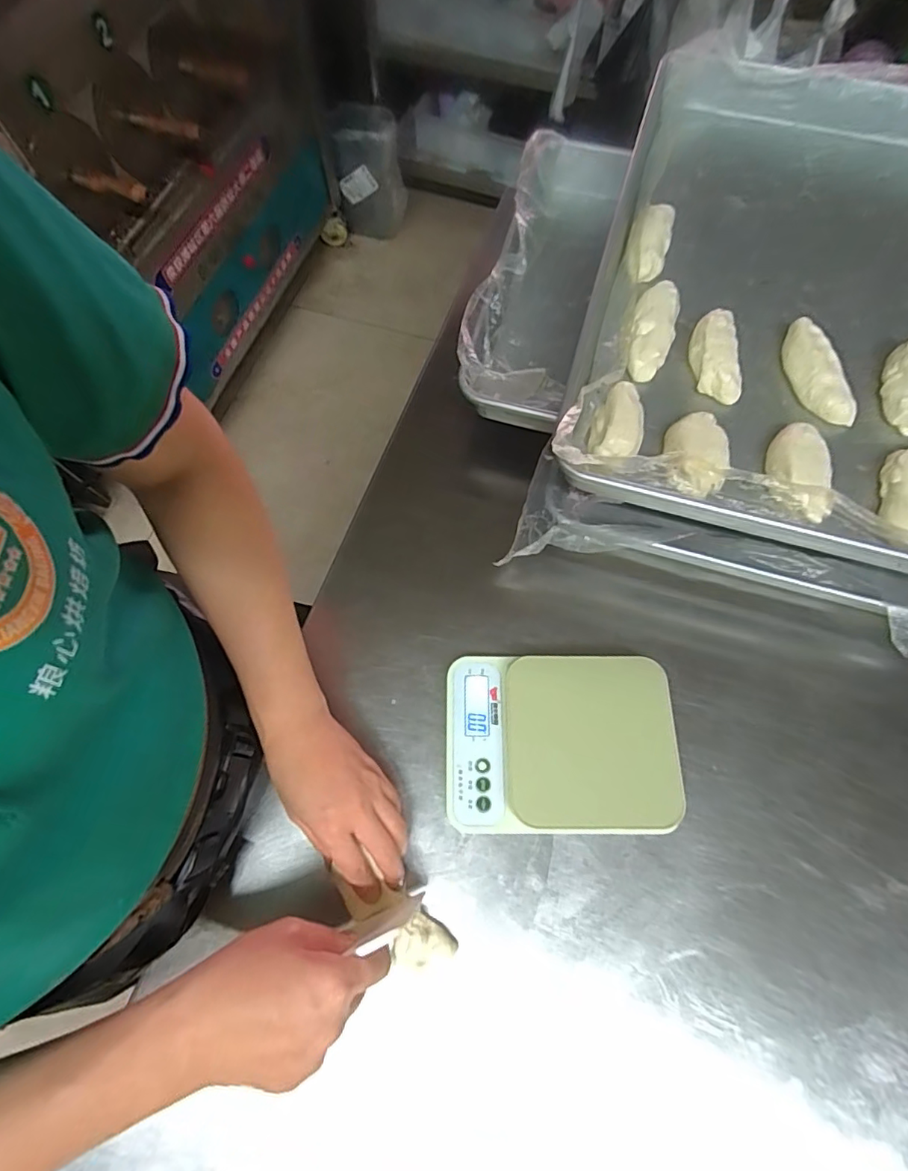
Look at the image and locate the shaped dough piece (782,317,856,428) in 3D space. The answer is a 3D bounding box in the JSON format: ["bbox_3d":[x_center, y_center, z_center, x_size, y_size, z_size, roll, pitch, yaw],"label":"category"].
[{"bbox_3d":[0.332,-0.198,0.492,0.045,0.023,0.109,-9,68,-3],"label":"shaped dough piece"}]

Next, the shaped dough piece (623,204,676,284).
[{"bbox_3d":[0.200,-0.352,0.543,0.041,0.028,0.097,19,69,8],"label":"shaped dough piece"}]

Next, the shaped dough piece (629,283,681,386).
[{"bbox_3d":[0.190,-0.245,0.507,0.039,0.026,0.109,16,69,7],"label":"shaped dough piece"}]

